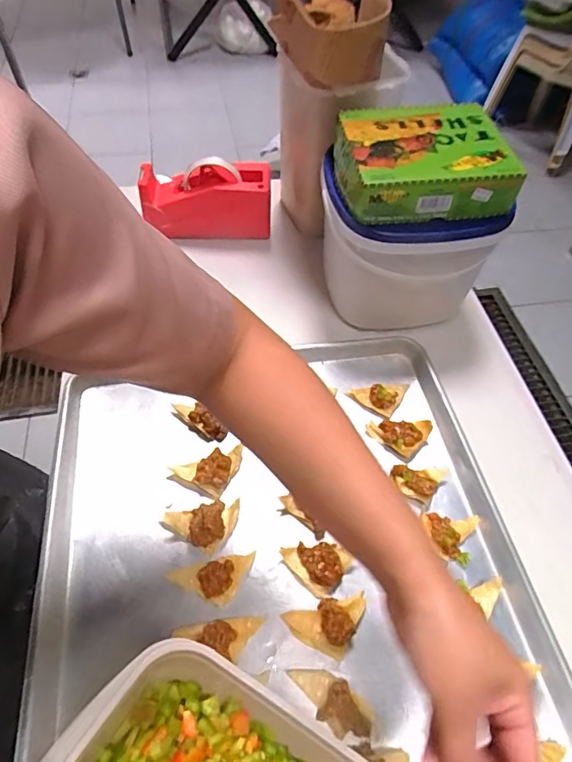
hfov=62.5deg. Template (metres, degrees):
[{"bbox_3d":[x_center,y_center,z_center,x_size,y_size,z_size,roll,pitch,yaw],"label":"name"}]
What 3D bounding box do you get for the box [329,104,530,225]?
[{"bbox_3d":[0.155,-0.258,0.548,0.187,0.054,0.158,-3,57,-6],"label":"box"}]

